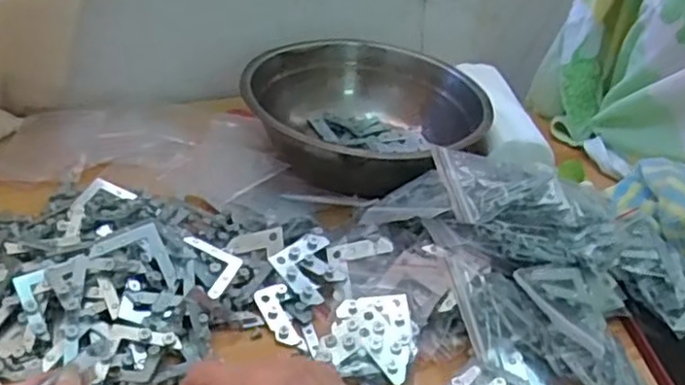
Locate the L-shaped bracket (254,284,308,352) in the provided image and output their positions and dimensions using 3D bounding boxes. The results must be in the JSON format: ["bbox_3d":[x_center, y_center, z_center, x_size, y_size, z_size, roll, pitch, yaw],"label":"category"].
[{"bbox_3d":[-0.040,0.078,0.436,0.021,0.005,0.049,-7,37,-21],"label":"L-shaped bracket"}]

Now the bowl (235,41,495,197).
[{"bbox_3d":[0.024,-0.064,0.602,0.198,0.072,0.198,1,36,-1],"label":"bowl"}]

